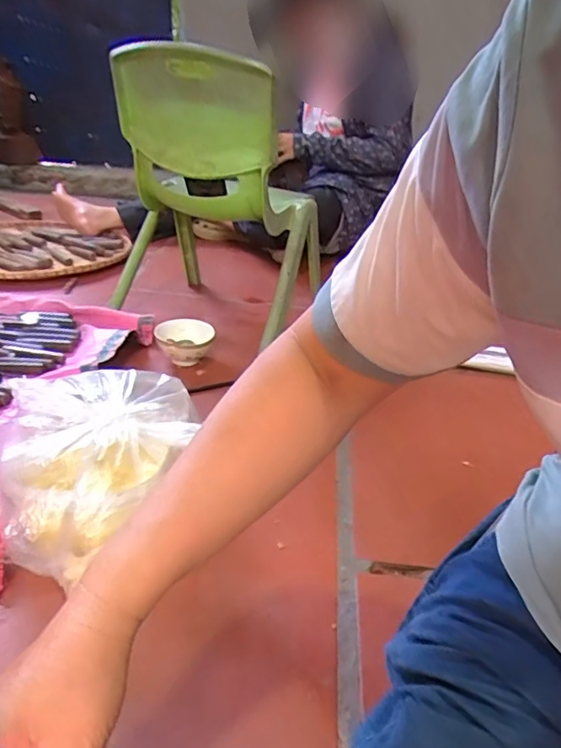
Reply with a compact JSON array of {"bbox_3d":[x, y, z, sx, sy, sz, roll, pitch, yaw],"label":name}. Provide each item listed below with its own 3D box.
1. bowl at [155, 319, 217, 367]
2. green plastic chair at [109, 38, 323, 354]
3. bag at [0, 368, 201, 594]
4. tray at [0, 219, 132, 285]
[{"bbox_3d":[-0.173,-0.059,0.986,0.108,0.060,0.104,3,28,-2],"label":"bowl"},{"bbox_3d":[-0.127,-0.318,0.986,0.362,0.463,0.415,12,29,14],"label":"green plastic chair"},{"bbox_3d":[-0.201,0.096,0.625,0.201,0.130,0.246,-4,29,-15],"label":"bag"},{"bbox_3d":[-0.671,-0.338,1.419,0.479,0.040,0.489,17,31,22],"label":"tray"}]

